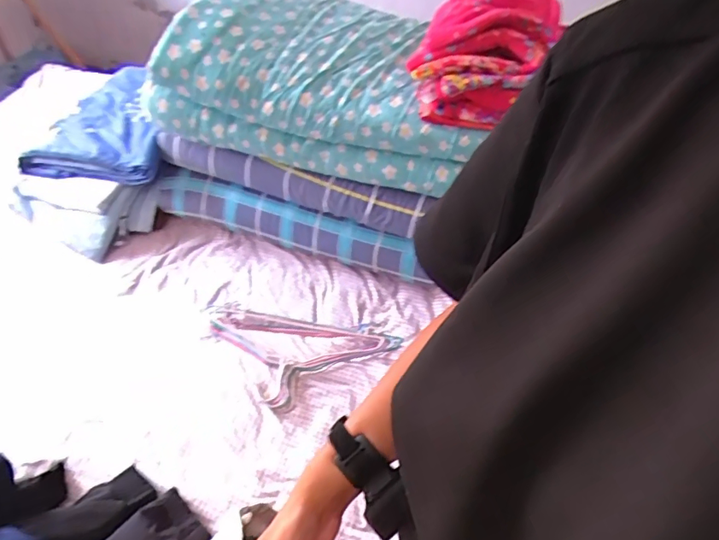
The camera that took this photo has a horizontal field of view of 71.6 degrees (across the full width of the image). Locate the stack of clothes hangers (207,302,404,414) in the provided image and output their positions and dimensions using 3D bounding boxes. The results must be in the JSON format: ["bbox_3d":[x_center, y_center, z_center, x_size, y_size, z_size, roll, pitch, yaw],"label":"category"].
[{"bbox_3d":[-0.151,0.199,1.095,0.445,0.030,0.235,9,49,8],"label":"stack of clothes hangers"}]

